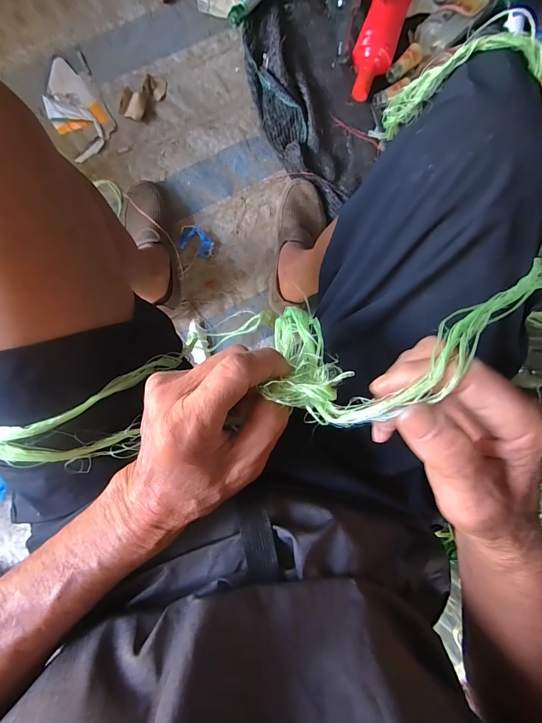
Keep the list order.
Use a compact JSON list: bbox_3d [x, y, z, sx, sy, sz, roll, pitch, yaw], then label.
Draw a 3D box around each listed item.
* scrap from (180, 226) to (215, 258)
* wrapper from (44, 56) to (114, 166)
[{"bbox_3d":[-0.152,-0.251,0.710,0.069,0.014,0.050,18,93,-5],"label":"scrap"},{"bbox_3d":[-0.389,-0.500,0.673,0.100,0.018,0.182,-31,96,-1],"label":"wrapper"}]

